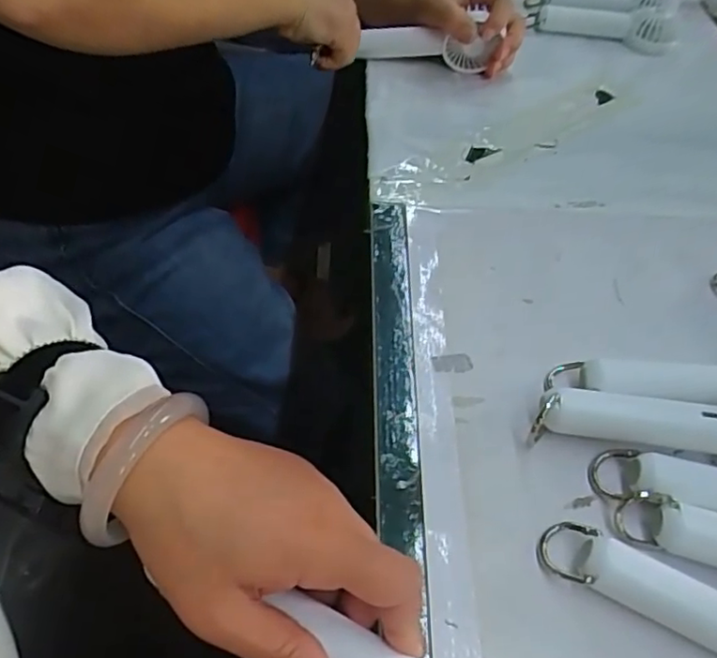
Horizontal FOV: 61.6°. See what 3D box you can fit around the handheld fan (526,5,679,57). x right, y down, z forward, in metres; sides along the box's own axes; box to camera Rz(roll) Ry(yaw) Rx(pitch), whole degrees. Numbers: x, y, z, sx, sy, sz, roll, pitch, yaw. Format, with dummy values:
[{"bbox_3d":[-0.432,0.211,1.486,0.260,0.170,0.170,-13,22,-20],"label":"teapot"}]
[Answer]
[{"bbox_3d":[0.263,-0.327,0.644,0.151,0.026,0.046,13,51,5],"label":"handheld fan"}]

